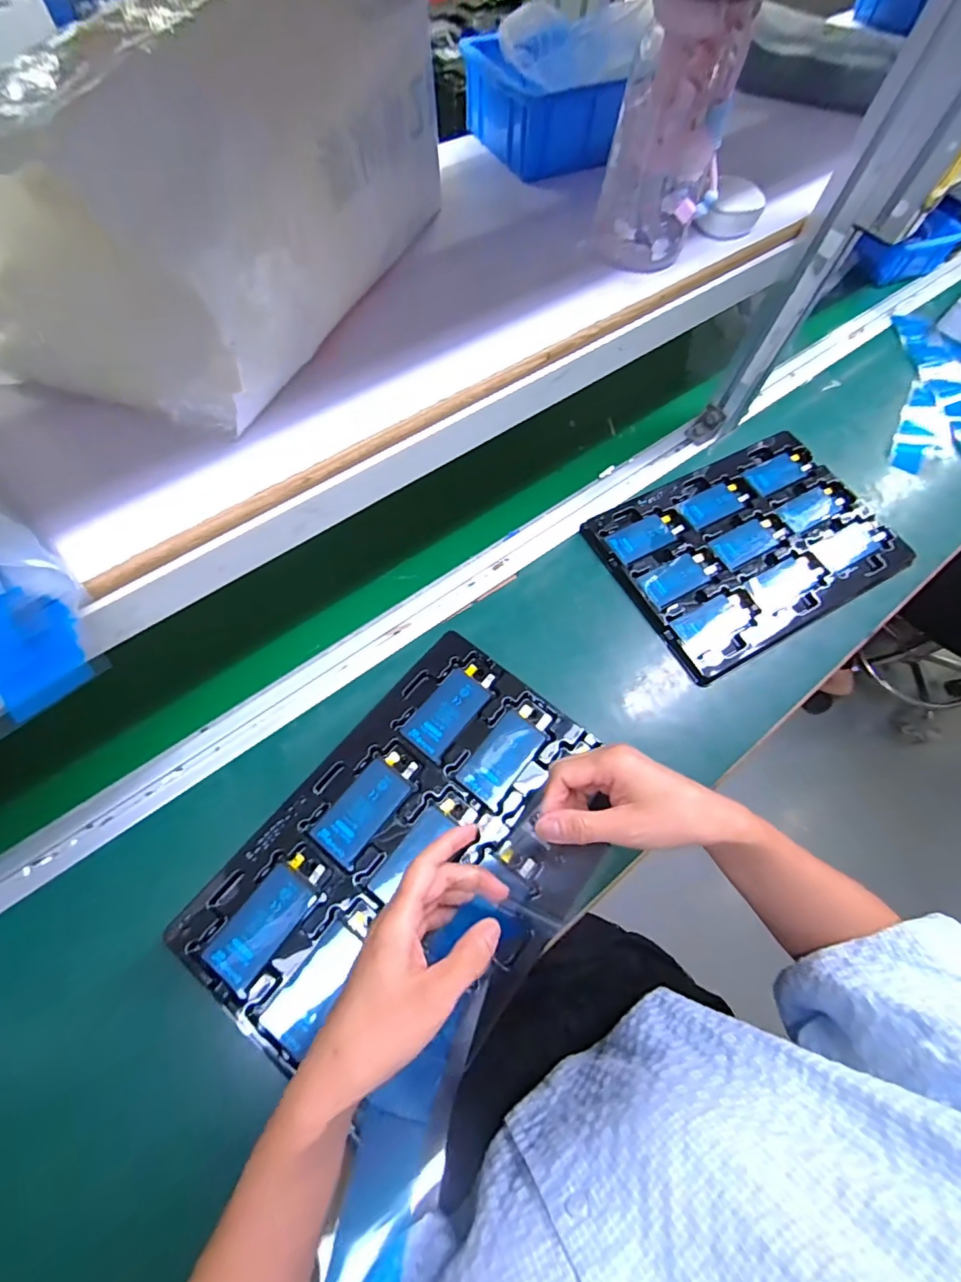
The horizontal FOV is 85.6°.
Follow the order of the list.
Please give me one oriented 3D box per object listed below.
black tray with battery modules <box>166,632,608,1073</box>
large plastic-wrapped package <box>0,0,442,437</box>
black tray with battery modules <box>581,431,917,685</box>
[{"bbox_3d":[-0.044,0.168,0.421,0.226,0.018,0.323,37,70,13],"label":"black tray with battery modules"},{"bbox_3d":[-0.187,-0.325,0.352,0.212,0.133,0.343,22,66,7],"label":"large plastic-wrapped package"},{"bbox_3d":[0.316,-0.115,0.617,0.320,0.018,0.225,-27,70,-13],"label":"black tray with battery modules"}]

